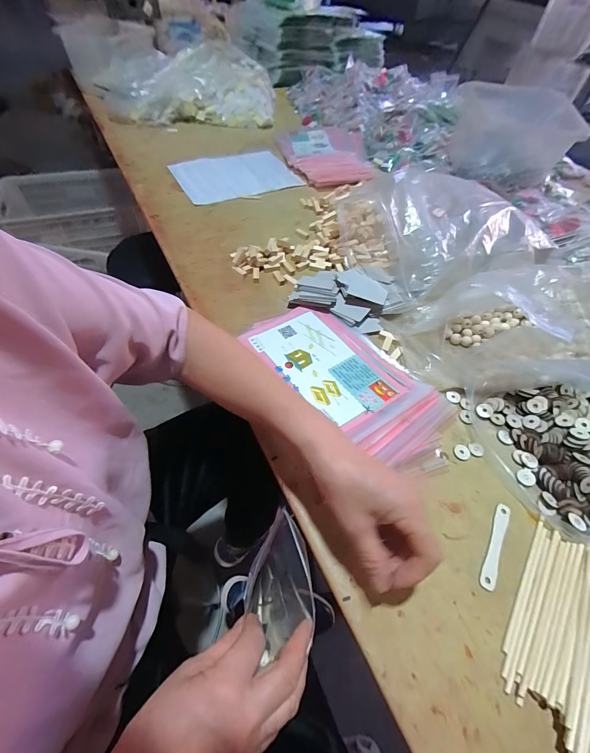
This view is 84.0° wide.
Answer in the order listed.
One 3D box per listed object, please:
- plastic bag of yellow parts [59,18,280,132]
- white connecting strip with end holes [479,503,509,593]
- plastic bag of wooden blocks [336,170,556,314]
[{"bbox_3d":[-0.370,-0.953,1.037,0.589,0.191,0.432,-6,55,-9],"label":"plastic bag of yellow parts"},{"bbox_3d":[0.213,0.177,0.347,0.015,0.004,0.094,27,56,18],"label":"white connecting strip with end holes"},{"bbox_3d":[0.267,-0.288,0.598,0.330,0.122,0.274,-20,55,-17],"label":"plastic bag of wooden blocks"}]

